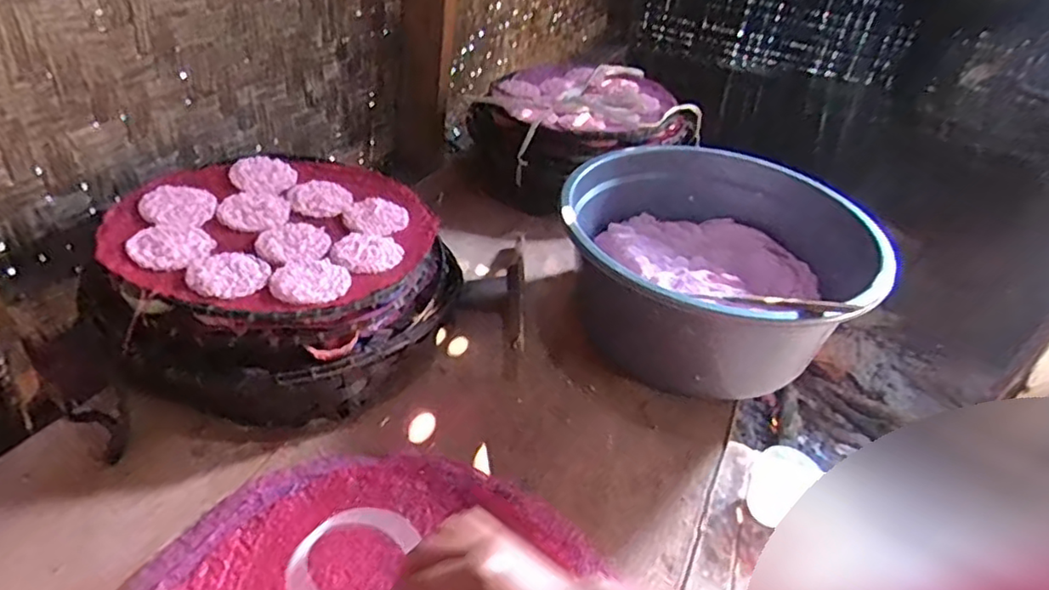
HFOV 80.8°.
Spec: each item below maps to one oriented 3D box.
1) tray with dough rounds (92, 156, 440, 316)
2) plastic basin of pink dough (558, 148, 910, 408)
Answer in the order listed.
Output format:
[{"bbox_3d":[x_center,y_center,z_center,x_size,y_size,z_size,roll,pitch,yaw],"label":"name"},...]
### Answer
[{"bbox_3d":[-0.296,-0.084,0.750,0.329,0.033,0.321,16,38,10],"label":"tray with dough rounds"},{"bbox_3d":[0.258,-0.030,0.853,0.432,0.186,0.390,15,38,9],"label":"plastic basin of pink dough"}]

